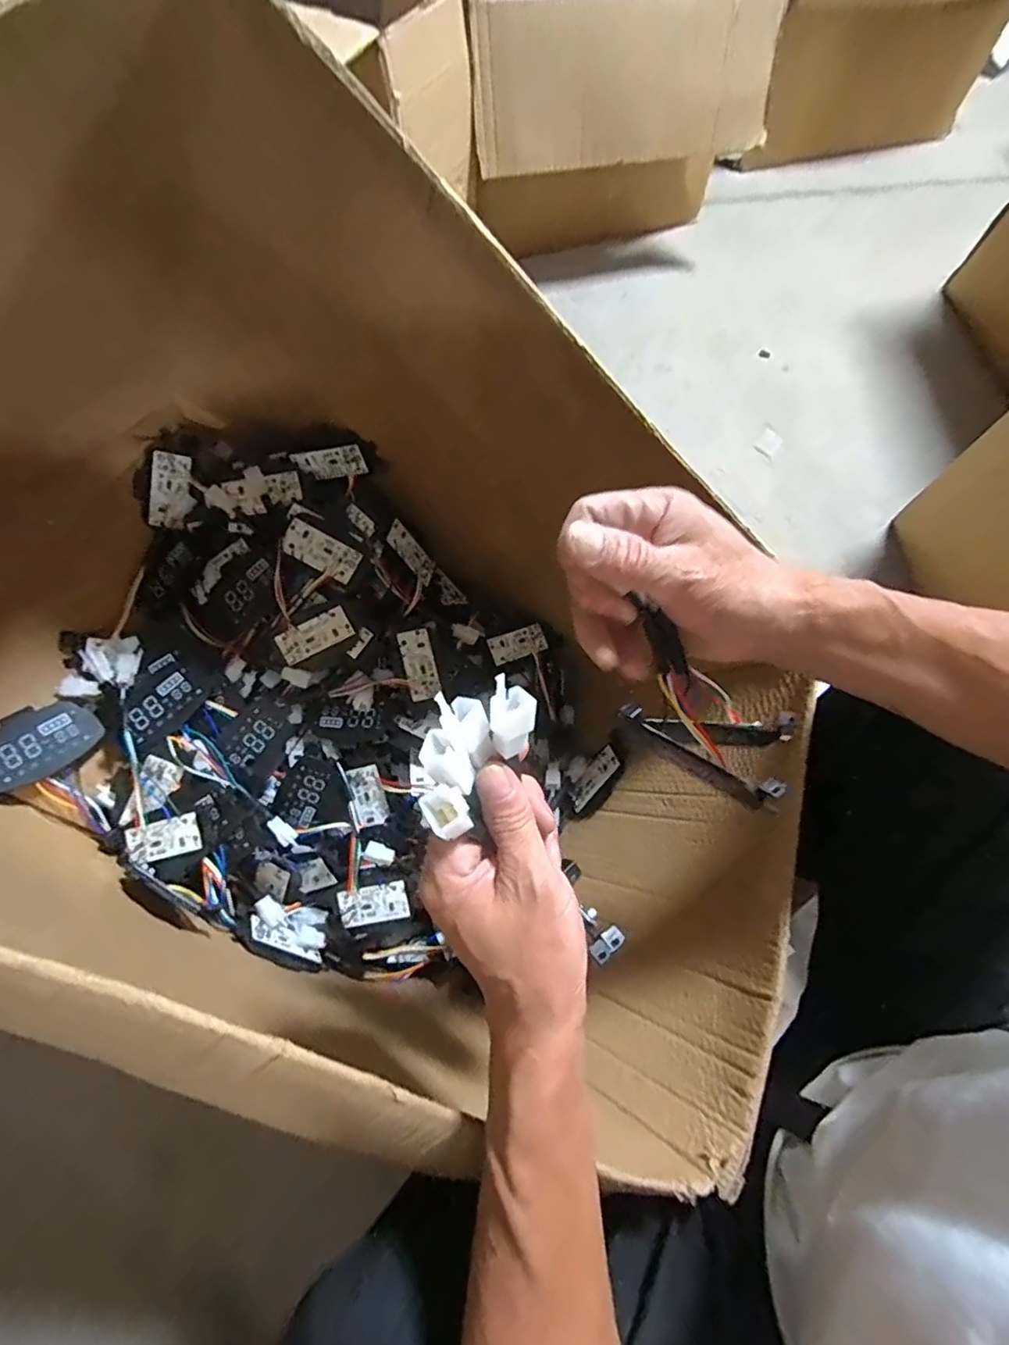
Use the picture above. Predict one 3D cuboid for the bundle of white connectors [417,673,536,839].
[{"bbox_3d":[-0.018,0.035,0.263,0.041,0.020,0.072,31,70,10],"label":"bundle of white connectors"}]

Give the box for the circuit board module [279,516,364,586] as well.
[{"bbox_3d":[-0.202,-0.135,0.630,0.083,0.008,0.038,30,82,-10],"label":"circuit board module"}]

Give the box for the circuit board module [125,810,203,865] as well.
[{"bbox_3d":[-0.341,0.167,0.573,0.078,0.008,0.039,-17,81,7],"label":"circuit board module"}]

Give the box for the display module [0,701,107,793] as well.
[{"bbox_3d":[-0.464,0.069,0.569,0.101,0.010,0.066,-42,101,-34],"label":"display module"}]

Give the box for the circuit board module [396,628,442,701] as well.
[{"bbox_3d":[-0.100,-0.010,0.671,0.037,0.010,0.083,-12,83,-22],"label":"circuit board module"}]

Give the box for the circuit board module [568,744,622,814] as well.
[{"bbox_3d":[0.108,0.128,0.687,0.082,0.009,0.033,-51,54,13],"label":"circuit board module"}]

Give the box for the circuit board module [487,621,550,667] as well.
[{"bbox_3d":[0.017,-0.037,0.737,0.072,0.004,0.037,-20,89,-3],"label":"circuit board module"}]

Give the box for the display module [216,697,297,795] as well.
[{"bbox_3d":[-0.269,0.077,0.634,0.070,0.016,0.091,48,60,-20],"label":"display module"}]

